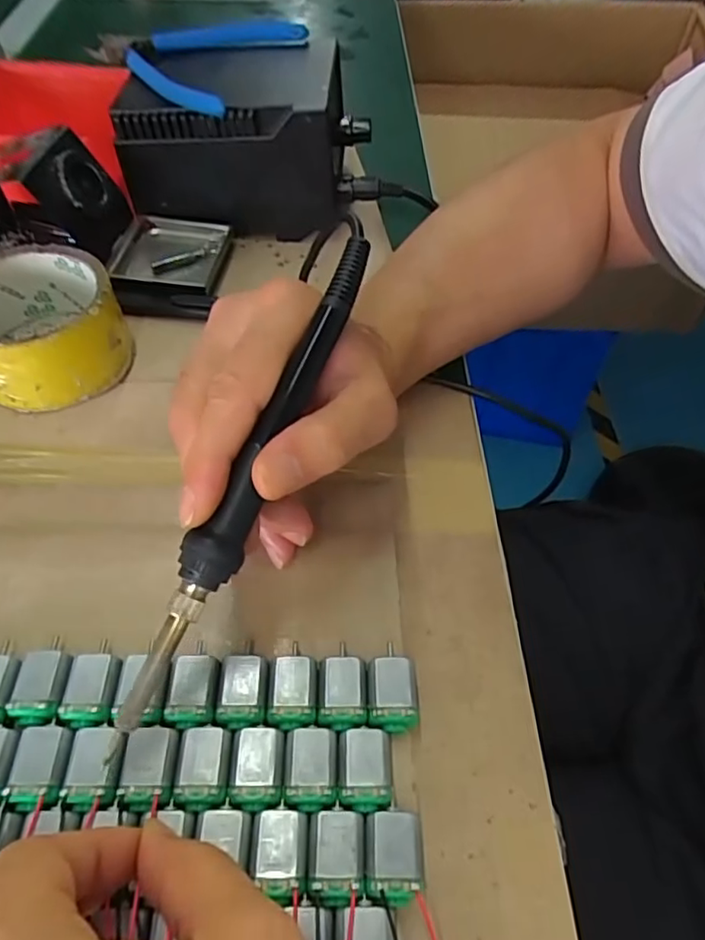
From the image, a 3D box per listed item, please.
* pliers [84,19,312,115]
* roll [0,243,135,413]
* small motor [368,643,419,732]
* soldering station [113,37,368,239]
[{"bbox_3d":[-0.114,-0.279,0.406,0.133,0.019,0.122,21,56,14],"label":"pliers"},{"bbox_3d":[-0.173,-0.079,0.337,0.081,0.048,0.083,1,54,-1],"label":"roll"},{"bbox_3d":[0.015,0.088,0.241,0.019,0.015,0.030,2,52,-3],"label":"small motor"},{"bbox_3d":[-0.074,-0.233,0.433,0.158,0.097,0.121,-1,54,-3],"label":"soldering station"}]

